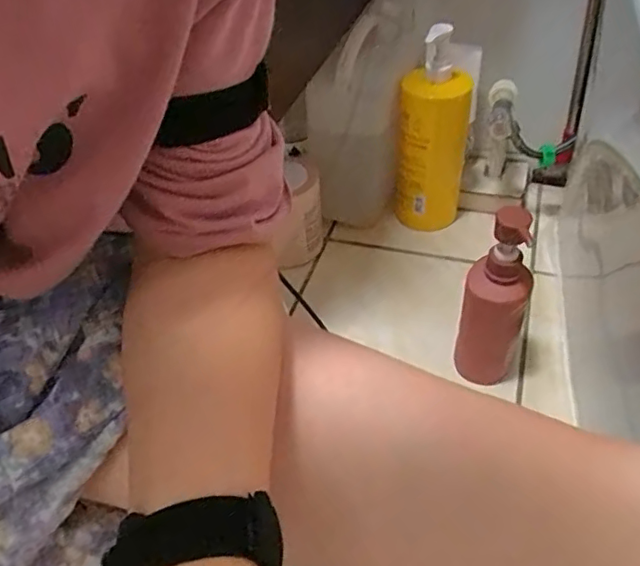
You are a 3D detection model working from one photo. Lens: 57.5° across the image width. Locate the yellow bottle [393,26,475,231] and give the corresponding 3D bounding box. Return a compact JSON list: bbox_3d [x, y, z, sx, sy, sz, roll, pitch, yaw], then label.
[{"bbox_3d":[0.154,-0.208,0.810,0.091,0.269,0.086,4,44,10],"label":"yellow bottle"}]

